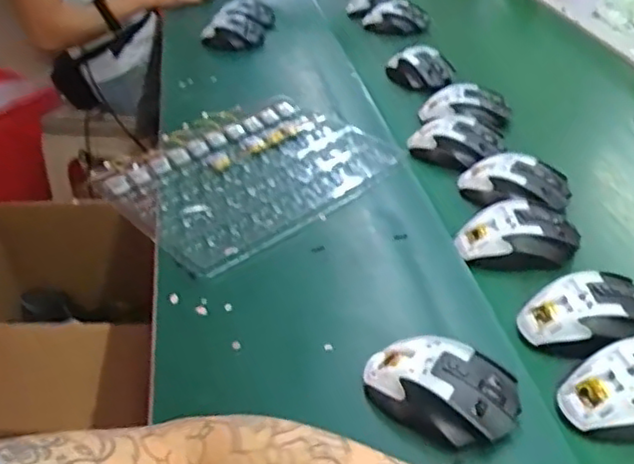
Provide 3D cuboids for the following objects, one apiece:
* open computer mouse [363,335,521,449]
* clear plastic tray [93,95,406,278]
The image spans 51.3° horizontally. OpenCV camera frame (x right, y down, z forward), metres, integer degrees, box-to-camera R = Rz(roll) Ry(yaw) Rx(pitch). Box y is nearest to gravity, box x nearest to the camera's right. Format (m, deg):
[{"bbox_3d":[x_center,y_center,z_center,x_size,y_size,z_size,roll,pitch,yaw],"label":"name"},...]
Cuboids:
[{"bbox_3d":[0.092,0.118,0.502,0.119,0.044,0.068,17,44,27],"label":"open computer mouse"},{"bbox_3d":[-0.078,-0.074,0.802,0.304,0.015,0.252,-29,43,-27],"label":"clear plastic tray"}]

